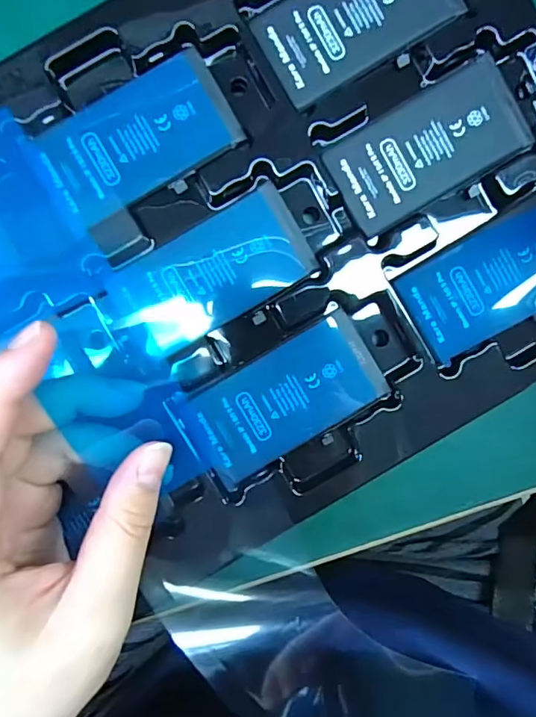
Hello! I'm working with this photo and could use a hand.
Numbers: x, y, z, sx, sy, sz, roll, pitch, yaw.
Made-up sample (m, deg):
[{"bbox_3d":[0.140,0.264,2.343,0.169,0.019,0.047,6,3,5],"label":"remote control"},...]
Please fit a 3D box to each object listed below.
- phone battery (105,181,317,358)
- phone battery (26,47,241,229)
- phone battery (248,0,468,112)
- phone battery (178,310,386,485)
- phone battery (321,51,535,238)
[{"bbox_3d":[-0.024,-0.037,0.217,0.084,0.006,0.043,-31,93,-1],"label":"phone battery"},{"bbox_3d":[-0.054,-0.094,0.213,0.076,0.006,0.045,-30,93,-1],"label":"phone battery"},{"bbox_3d":[0.038,-0.147,0.215,0.084,0.006,0.046,-32,93,-1],"label":"phone battery"},{"bbox_3d":[0.008,0.017,0.224,0.084,0.006,0.045,-30,93,-1],"label":"phone battery"},{"bbox_3d":[0.070,-0.092,0.220,0.085,0.005,0.044,-30,93,-1],"label":"phone battery"}]

